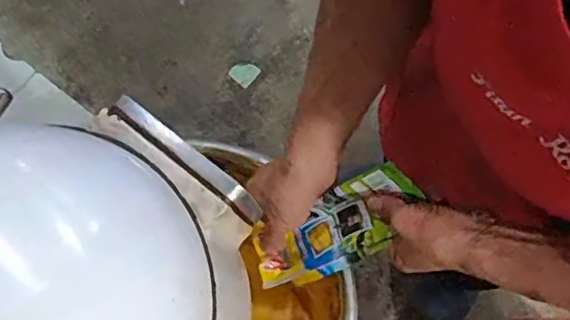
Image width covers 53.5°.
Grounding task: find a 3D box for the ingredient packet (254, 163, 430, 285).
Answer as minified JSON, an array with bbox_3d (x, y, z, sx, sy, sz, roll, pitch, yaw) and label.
[{"bbox_3d":[0.049,0.075,0.610,0.212,0.036,0.087,-42,77,33],"label":"ingredient packet"}]

